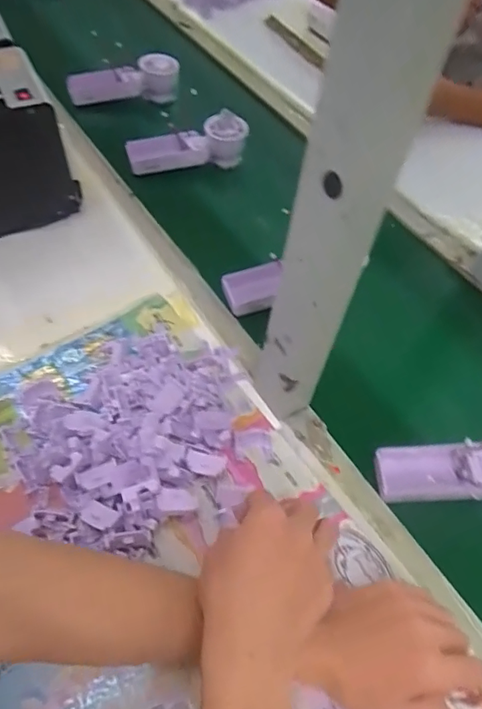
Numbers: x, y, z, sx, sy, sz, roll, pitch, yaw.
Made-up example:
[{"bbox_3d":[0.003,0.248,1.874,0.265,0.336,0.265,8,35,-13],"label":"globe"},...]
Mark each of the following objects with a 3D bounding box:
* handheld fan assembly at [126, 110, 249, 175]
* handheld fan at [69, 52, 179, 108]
[{"bbox_3d":[-0.075,-0.303,0.751,0.177,0.075,0.049,-10,55,6],"label":"handheld fan assembly"},{"bbox_3d":[-0.203,-0.476,0.873,0.188,0.073,0.046,-11,59,-14],"label":"handheld fan"}]

